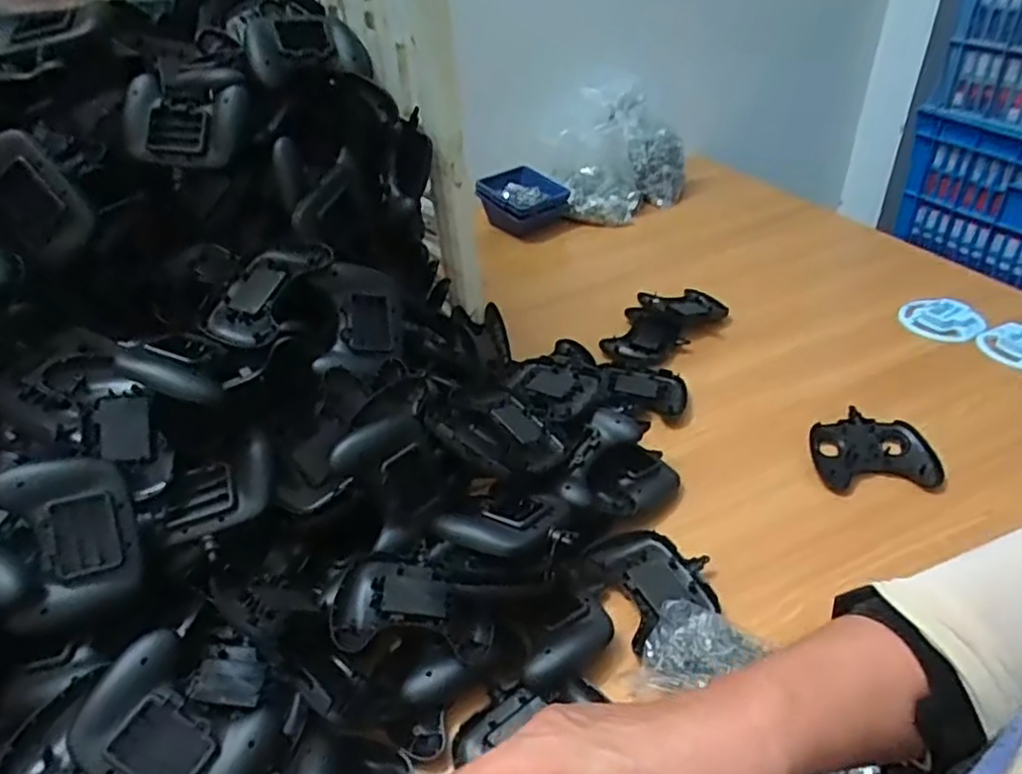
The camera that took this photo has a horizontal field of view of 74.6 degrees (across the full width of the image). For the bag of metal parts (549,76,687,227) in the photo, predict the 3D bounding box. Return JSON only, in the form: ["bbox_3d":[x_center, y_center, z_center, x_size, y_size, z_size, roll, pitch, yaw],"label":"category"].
[{"bbox_3d":[0.207,-0.426,1.264,0.245,0.220,0.152,0,37,5],"label":"bag of metal parts"}]

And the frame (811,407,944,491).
[{"bbox_3d":[0.397,0.070,0.738,0.119,0.030,0.095,0,37,5],"label":"frame"}]

